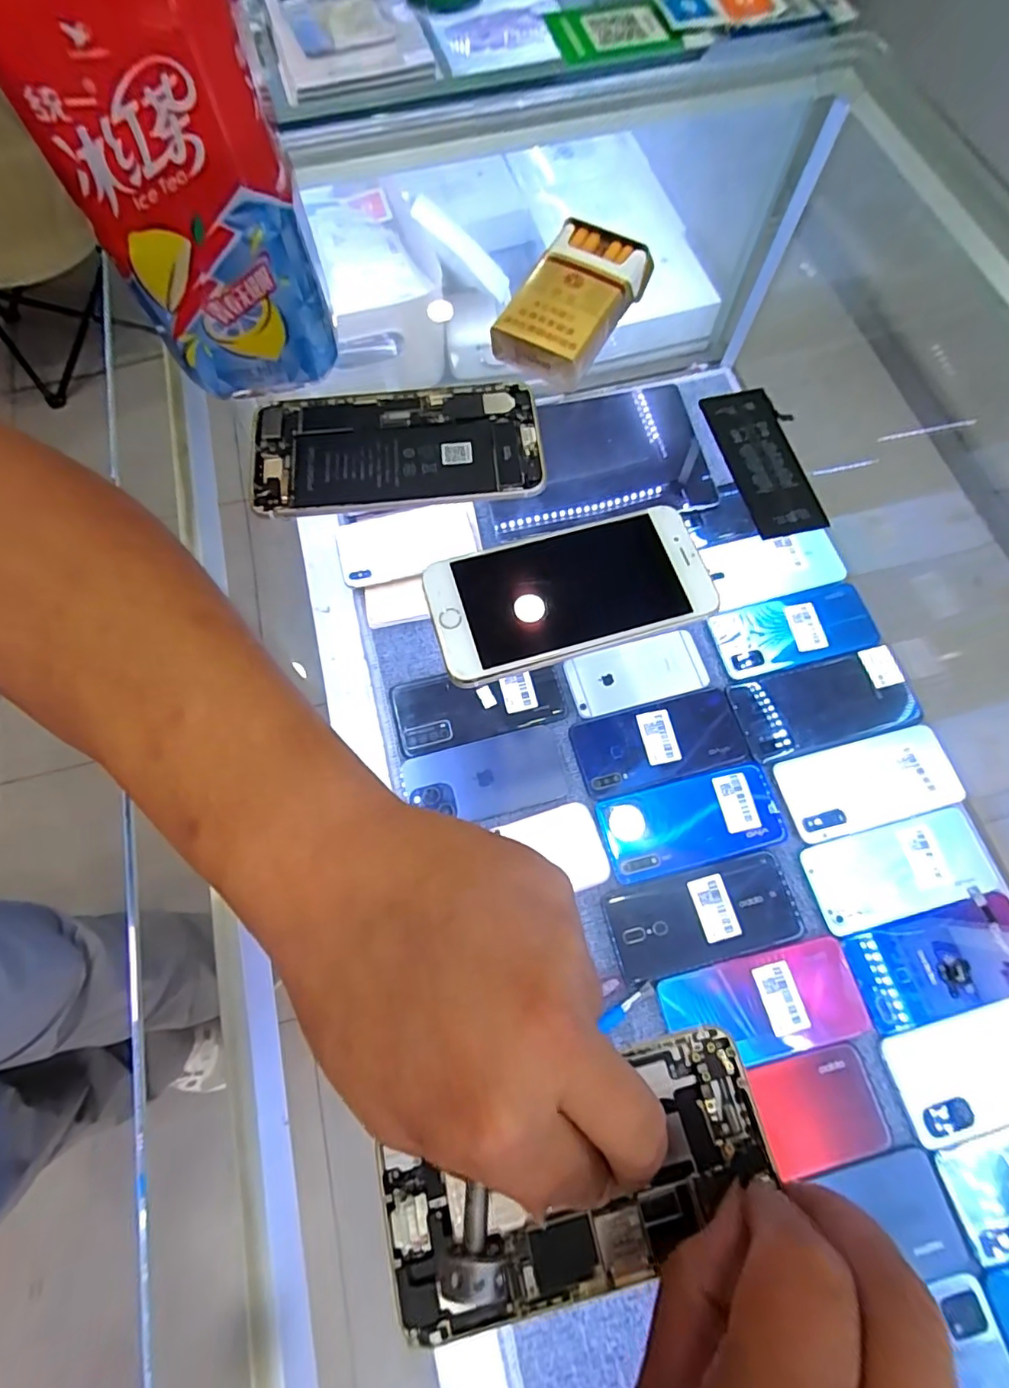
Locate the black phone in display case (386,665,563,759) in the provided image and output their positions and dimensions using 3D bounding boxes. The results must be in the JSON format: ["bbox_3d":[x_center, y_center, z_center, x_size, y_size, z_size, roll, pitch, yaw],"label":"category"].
[{"bbox_3d":[-0.027,0.008,0.547,0.163,0.013,0.074,-13,71,-4],"label":"black phone in display case"}]

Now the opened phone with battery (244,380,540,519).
[{"bbox_3d":[-0.059,-0.134,0.307,0.154,0.007,0.079,-9,71,-2],"label":"opened phone with battery"}]

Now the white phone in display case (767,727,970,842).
[{"bbox_3d":[0.340,0.082,0.523,0.162,0.005,0.076,-14,71,-4],"label":"white phone in display case"}]

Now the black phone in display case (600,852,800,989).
[{"bbox_3d":[0.172,0.191,0.482,0.161,0.007,0.073,-14,71,-4],"label":"black phone in display case"}]

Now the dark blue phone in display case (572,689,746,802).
[{"bbox_3d":[0.148,0.046,0.534,0.157,0.004,0.074,-14,71,-4],"label":"dark blue phone in display case"}]

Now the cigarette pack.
[{"bbox_3d":[0.040,-0.227,0.326,0.058,0.028,0.093,29,74,10],"label":"cigarette pack"}]

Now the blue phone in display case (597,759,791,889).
[{"bbox_3d":[0.170,0.115,0.509,0.161,0.004,0.076,-14,71,-4],"label":"blue phone in display case"}]

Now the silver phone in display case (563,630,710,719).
[{"bbox_3d":[0.131,-0.021,0.557,0.135,0.006,0.063,-14,71,-4],"label":"silver phone in display case"}]

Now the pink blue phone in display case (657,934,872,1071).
[{"bbox_3d":[0.214,0.257,0.460,0.160,0.006,0.075,-13,71,-4],"label":"pink blue phone in display case"}]

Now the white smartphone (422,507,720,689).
[{"bbox_3d":[0.031,-0.051,0.272,0.133,0.007,0.064,-17,71,-5],"label":"white smartphone"}]

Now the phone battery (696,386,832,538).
[{"bbox_3d":[0.142,-0.128,0.306,0.038,0.010,0.091,-16,73,-2],"label":"phone battery"}]

